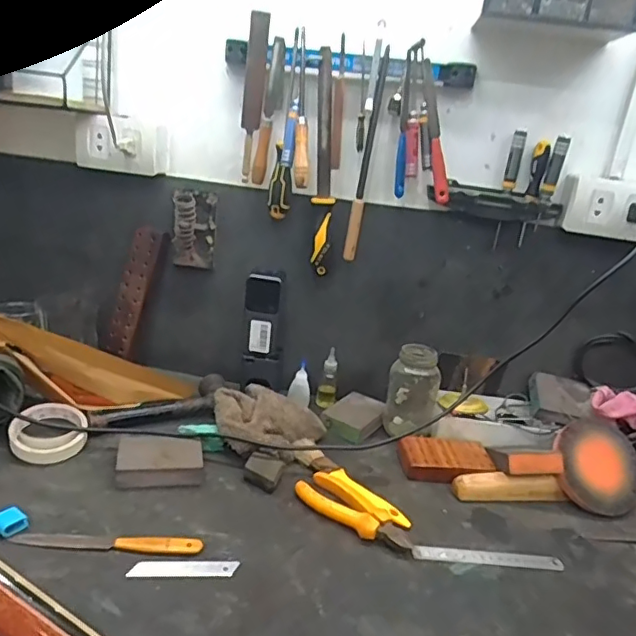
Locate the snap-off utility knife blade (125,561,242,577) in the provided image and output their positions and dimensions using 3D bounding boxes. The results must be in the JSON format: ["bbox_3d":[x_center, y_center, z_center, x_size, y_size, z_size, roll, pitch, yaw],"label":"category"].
[{"bbox_3d":[-0.131,0.246,0.548,0.102,0.004,0.018,5,27,-11],"label":"snap-off utility knife blade"}]

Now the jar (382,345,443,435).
[{"bbox_3d":[0.143,0.111,0.841,0.074,0.139,0.074,12,19,13],"label":"jar"}]

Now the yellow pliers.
[{"bbox_3d":[0.048,0.224,0.656,0.145,0.020,0.074,23,24,39],"label":"yellow pliers"}]

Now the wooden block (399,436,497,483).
[{"bbox_3d":[0.174,0.195,0.770,0.120,0.031,0.075,6,19,-6],"label":"wooden block"}]

